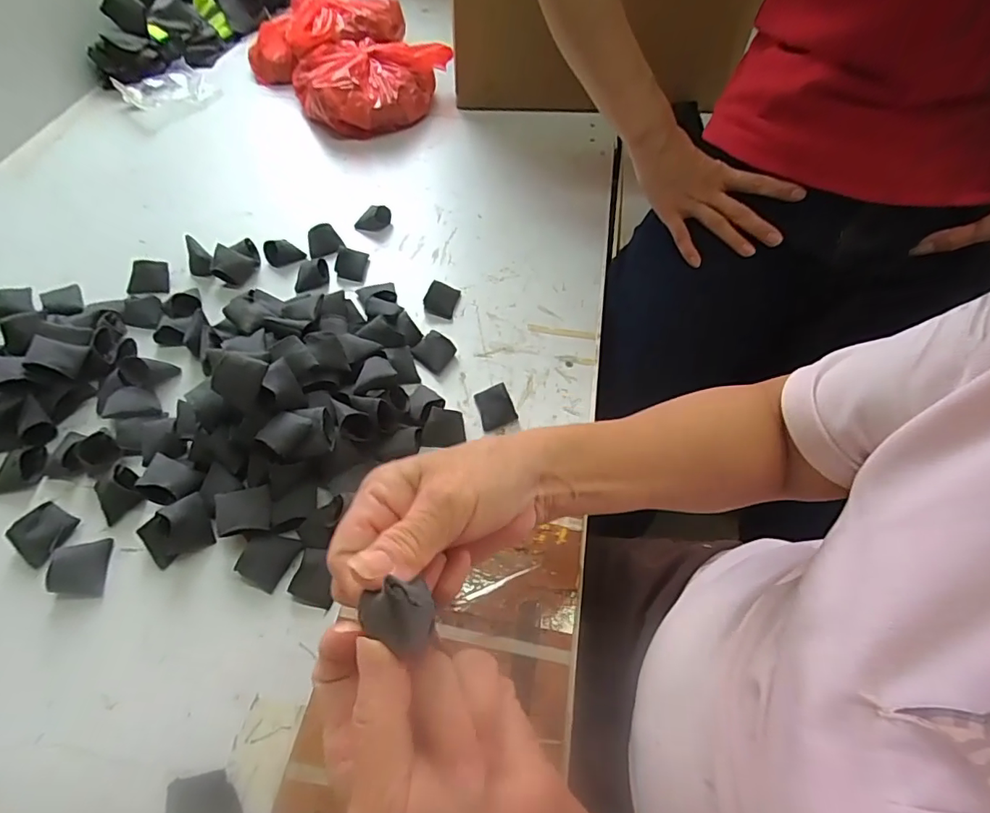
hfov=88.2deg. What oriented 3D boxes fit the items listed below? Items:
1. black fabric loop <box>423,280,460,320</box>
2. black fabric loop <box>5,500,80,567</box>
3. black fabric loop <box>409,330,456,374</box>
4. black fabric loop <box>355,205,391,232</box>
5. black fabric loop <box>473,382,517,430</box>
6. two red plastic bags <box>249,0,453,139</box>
[{"bbox_3d":[-0.060,-0.126,0.588,0.033,0.019,0.043,14,57,6],"label":"black fabric loop"},{"bbox_3d":[-0.372,0.104,0.421,0.046,0.016,0.042,27,59,14],"label":"black fabric loop"},{"bbox_3d":[-0.066,-0.061,0.541,0.042,0.018,0.032,33,61,18],"label":"black fabric loop"},{"bbox_3d":[-0.158,-0.246,0.668,0.036,0.020,0.041,12,57,5],"label":"black fabric loop"},{"bbox_3d":[0.000,-0.001,0.506,0.033,0.026,0.042,-13,58,-11],"label":"black fabric loop"},{"bbox_3d":[-0.229,-0.564,0.824,0.237,0.085,0.336,-36,65,-23],"label":"two red plastic bags"}]

